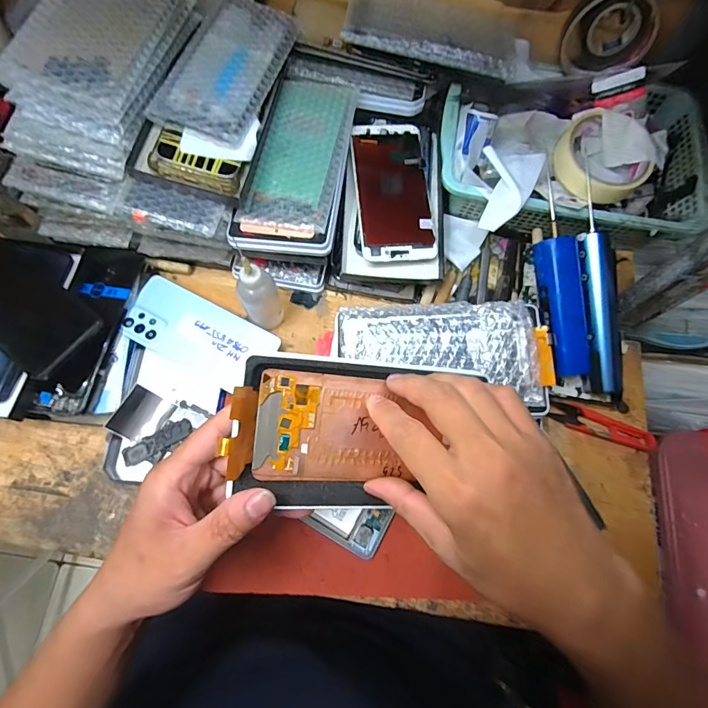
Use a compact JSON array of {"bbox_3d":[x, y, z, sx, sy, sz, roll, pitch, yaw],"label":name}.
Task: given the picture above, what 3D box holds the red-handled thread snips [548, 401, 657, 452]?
[{"bbox_3d":[0.243,0.070,0.395,0.100,0.009,0.024,21,73,5],"label":"red-handled thread snips"}]

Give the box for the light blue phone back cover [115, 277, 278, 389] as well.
[{"bbox_3d":[-0.158,-0.020,0.410,0.150,0.012,0.069,27,83,5],"label":"light blue phone back cover"}]

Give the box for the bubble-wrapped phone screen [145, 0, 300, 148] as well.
[{"bbox_3d":[-0.116,-0.268,0.381,0.084,0.019,0.162,18,73,4],"label":"bubble-wrapped phone screen"}]

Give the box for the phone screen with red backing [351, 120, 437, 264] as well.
[{"bbox_3d":[0.040,-0.168,0.416,0.073,0.007,0.153,-4,80,-6],"label":"phone screen with red backing"}]

